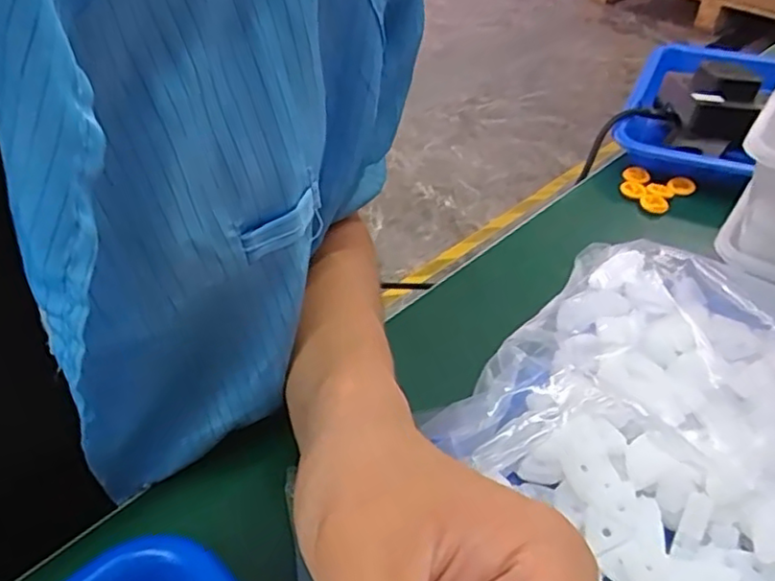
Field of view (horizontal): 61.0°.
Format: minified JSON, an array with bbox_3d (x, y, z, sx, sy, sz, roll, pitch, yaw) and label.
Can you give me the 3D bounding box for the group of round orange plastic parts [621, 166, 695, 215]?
[{"bbox_3d":[0.202,-0.079,0.506,0.046,0.010,0.050,0,41,0],"label":"group of round orange plastic parts"}]

